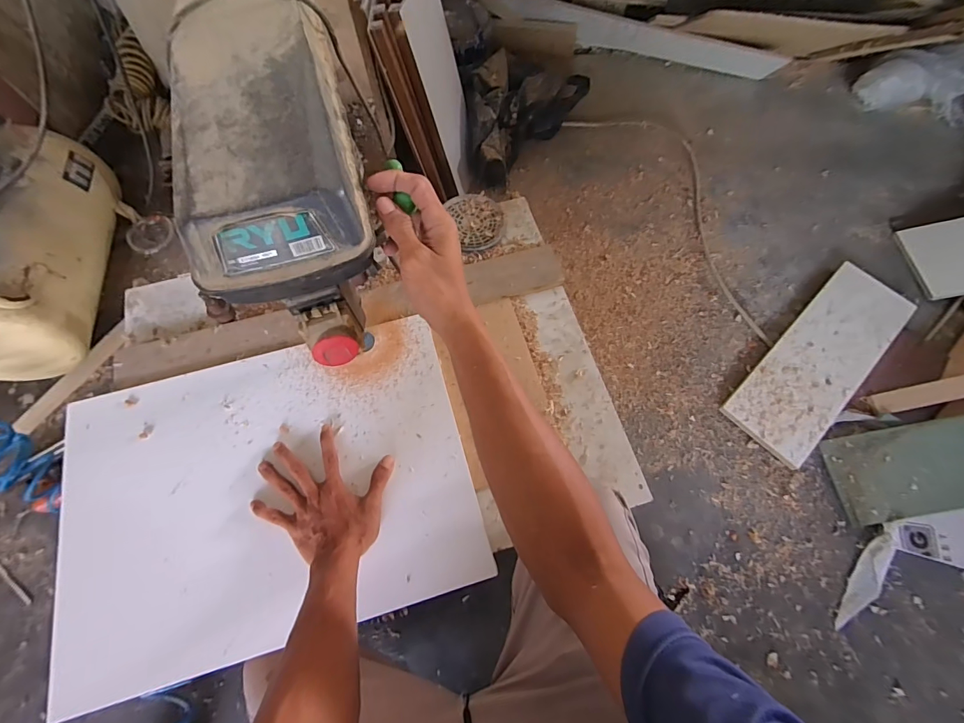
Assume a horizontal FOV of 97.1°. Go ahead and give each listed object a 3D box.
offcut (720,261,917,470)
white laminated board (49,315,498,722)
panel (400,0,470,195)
[{"bbox_3d":[0.721,-0.012,0.896,0.494,0.021,0.168,-42,72,-15],"label":"offcut"},{"bbox_3d":[-0.285,0.164,0.569,0.518,0.020,0.377,-14,70,-6],"label":"white laminated board"},{"bbox_3d":[-0.070,-0.553,0.904,0.013,0.413,0.153,13,68,16],"label":"panel"}]

